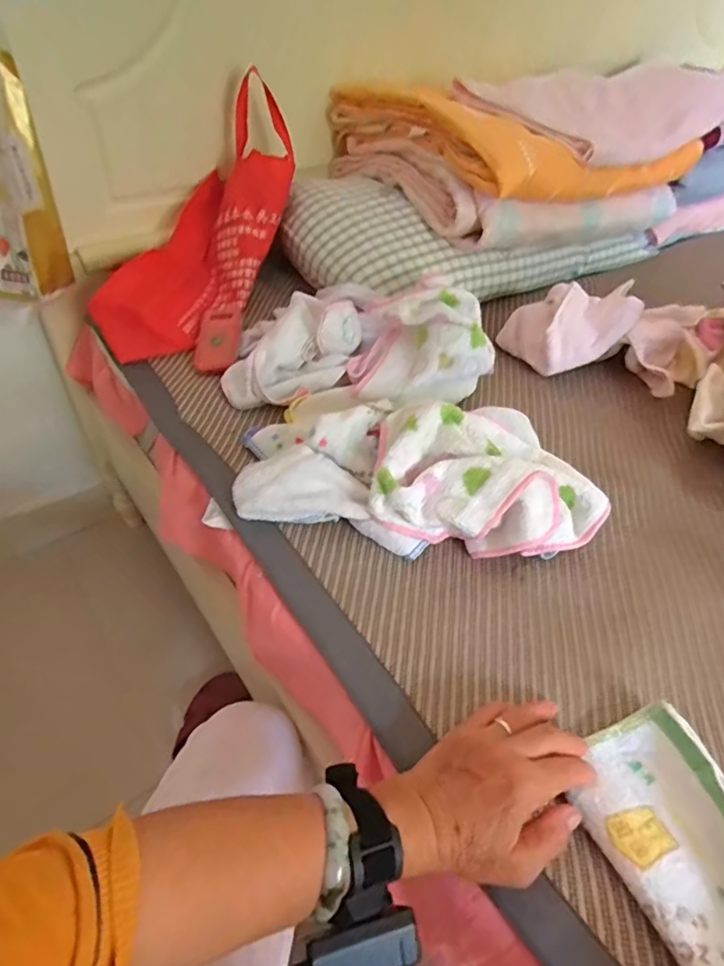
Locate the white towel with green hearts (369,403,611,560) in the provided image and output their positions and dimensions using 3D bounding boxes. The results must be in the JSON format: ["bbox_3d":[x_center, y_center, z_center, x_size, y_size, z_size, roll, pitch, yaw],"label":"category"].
[{"bbox_3d":[0.118,-0.004,0.577,0.222,0.096,0.168,-10,46,-11],"label":"white towel with green hearts"}]

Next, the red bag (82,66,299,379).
[{"bbox_3d":[-0.215,-0.352,0.794,0.165,0.143,0.434,15,66,13],"label":"red bag"}]

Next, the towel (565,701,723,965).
[{"bbox_3d":[0.214,0.242,0.371,0.094,0.031,0.165,-12,47,-13],"label":"towel"}]

